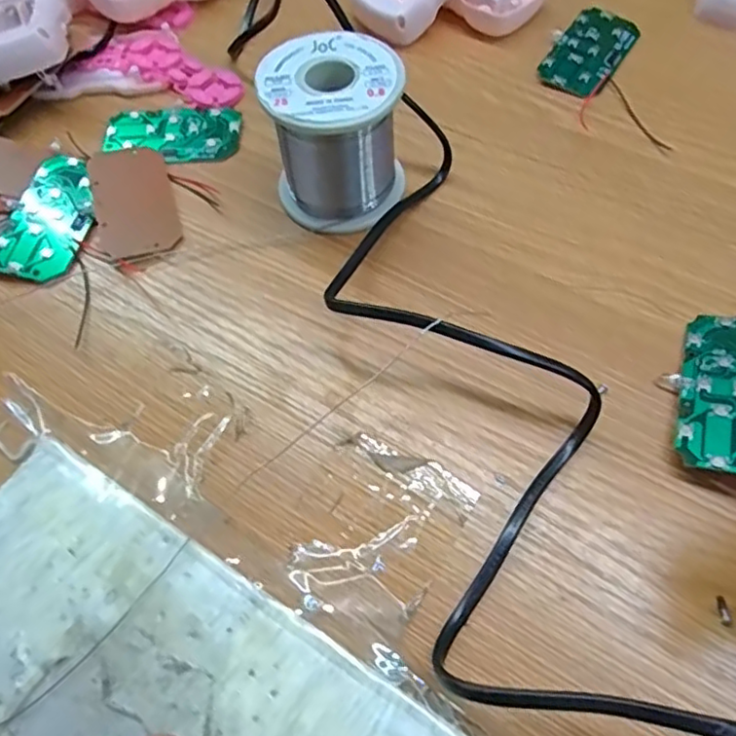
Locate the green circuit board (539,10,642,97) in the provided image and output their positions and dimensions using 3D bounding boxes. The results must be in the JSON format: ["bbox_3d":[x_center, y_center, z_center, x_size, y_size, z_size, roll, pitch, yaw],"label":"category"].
[{"bbox_3d":[0.127,-0.181,0.356,0.037,0.004,0.073,29,66,17],"label":"green circuit board"}]

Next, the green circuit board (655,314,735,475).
[{"bbox_3d":[0.140,0.008,0.241,0.041,0.004,0.073,6,54,25],"label":"green circuit board"}]

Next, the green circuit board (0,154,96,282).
[{"bbox_3d":[-0.156,-0.077,0.309,0.039,0.007,0.071,5,62,6],"label":"green circuit board"}]

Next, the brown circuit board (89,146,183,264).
[{"bbox_3d":[-0.118,-0.085,0.315,0.037,0.008,0.078,-17,62,-6],"label":"brown circuit board"}]

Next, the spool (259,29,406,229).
[{"bbox_3d":[-0.015,-0.108,0.290,0.061,0.062,0.062,-10,61,-3],"label":"spool"}]

